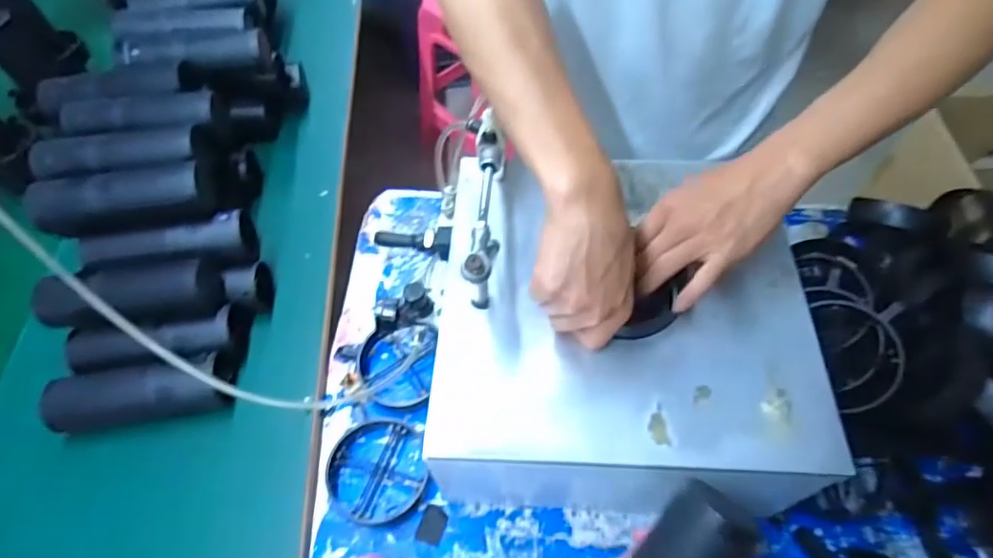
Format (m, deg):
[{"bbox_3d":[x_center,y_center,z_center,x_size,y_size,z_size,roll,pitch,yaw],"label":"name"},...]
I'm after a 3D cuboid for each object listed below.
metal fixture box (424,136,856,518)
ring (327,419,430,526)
[{"bbox_3d":[0.104,0.061,0.533,0.301,0.165,0.302,2,57,4],"label":"metal fixture box"},{"bbox_3d":[-0.116,0.186,0.549,0.094,0.016,0.097,-1,57,2],"label":"ring"}]

